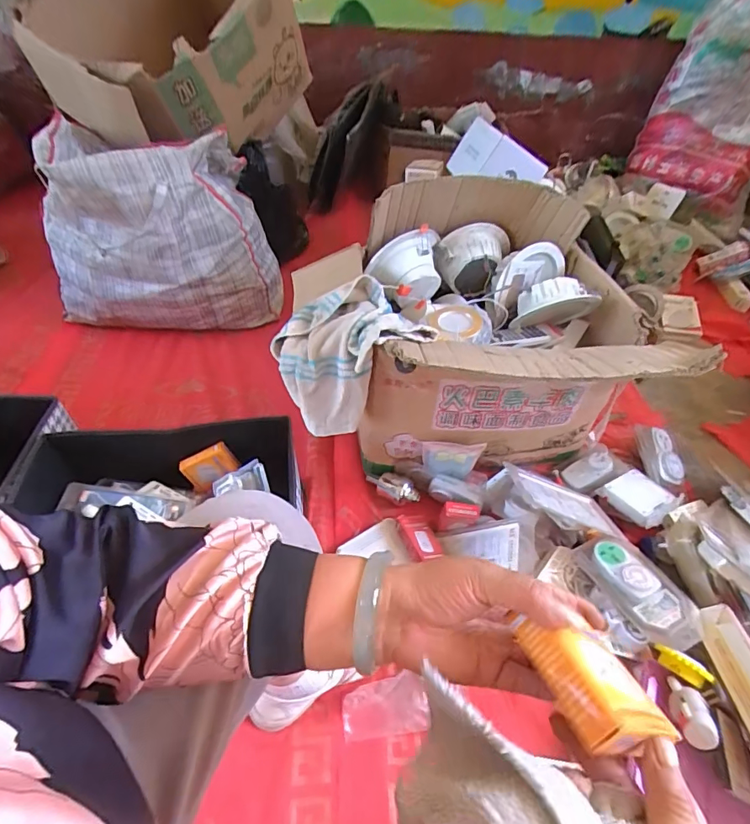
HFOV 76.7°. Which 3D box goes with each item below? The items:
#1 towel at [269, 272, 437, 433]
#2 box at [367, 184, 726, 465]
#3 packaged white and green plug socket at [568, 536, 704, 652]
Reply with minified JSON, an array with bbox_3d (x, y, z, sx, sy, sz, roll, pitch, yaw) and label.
[{"bbox_3d":[-0.055,-0.097,0.759,0.184,0.191,0.212,-23,54,-23],"label":"towel"},{"bbox_3d":[0.212,-0.110,0.853,0.439,0.415,0.440,2,48,-3],"label":"box"},{"bbox_3d":[0.415,0.272,0.742,0.102,0.039,0.190,-23,54,-23],"label":"packaged white and green plug socket"}]

